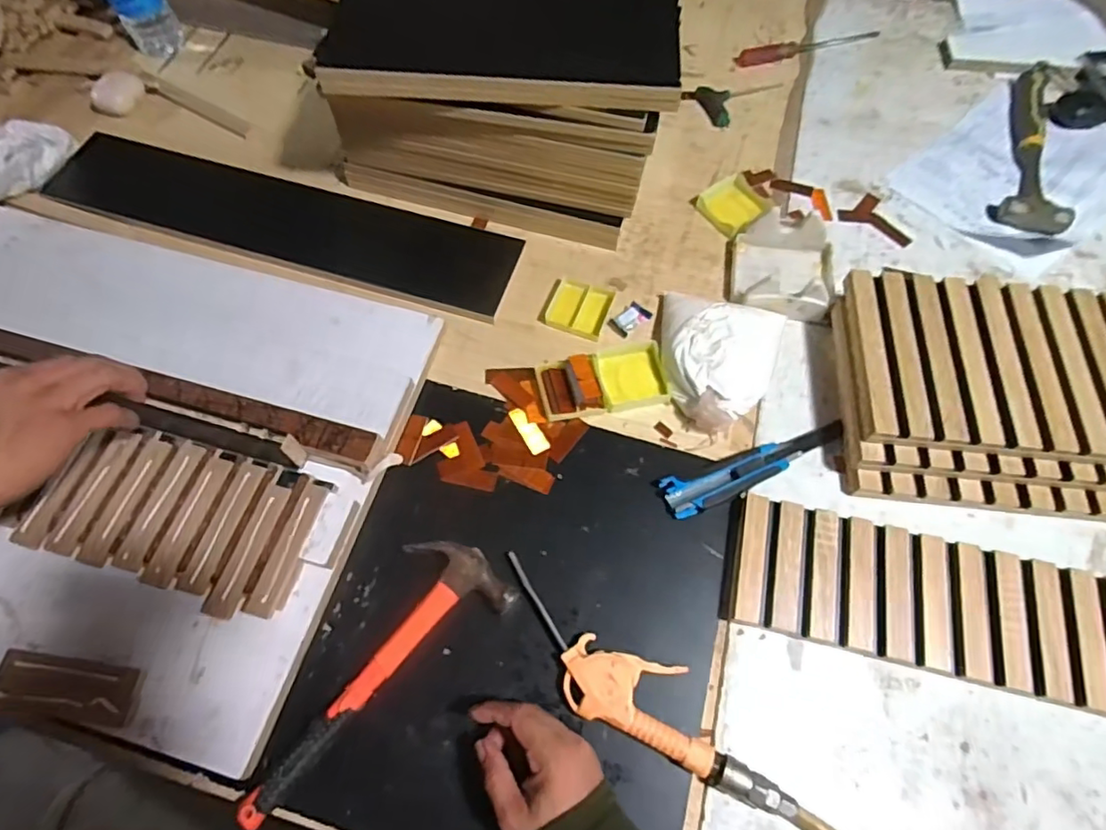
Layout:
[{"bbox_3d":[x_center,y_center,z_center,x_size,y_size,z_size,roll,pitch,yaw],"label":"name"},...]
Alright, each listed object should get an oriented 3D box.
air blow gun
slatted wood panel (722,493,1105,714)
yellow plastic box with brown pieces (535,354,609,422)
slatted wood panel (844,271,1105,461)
[{"bbox_3d":[0.066,0.223,0.474,0.273,0.023,0.073,28,69,13],"label":"air blow gun"},{"bbox_3d":[0.438,0.185,0.496,0.567,0.027,0.115,13,66,6],"label":"slatted wood panel"},{"bbox_3d":[0.020,-0.029,0.595,0.064,0.023,0.065,-11,66,-5],"label":"yellow plastic box with brown pieces"},{"bbox_3d":[0.456,-0.047,0.537,0.338,0.020,0.179,6,65,2],"label":"slatted wood panel"}]

